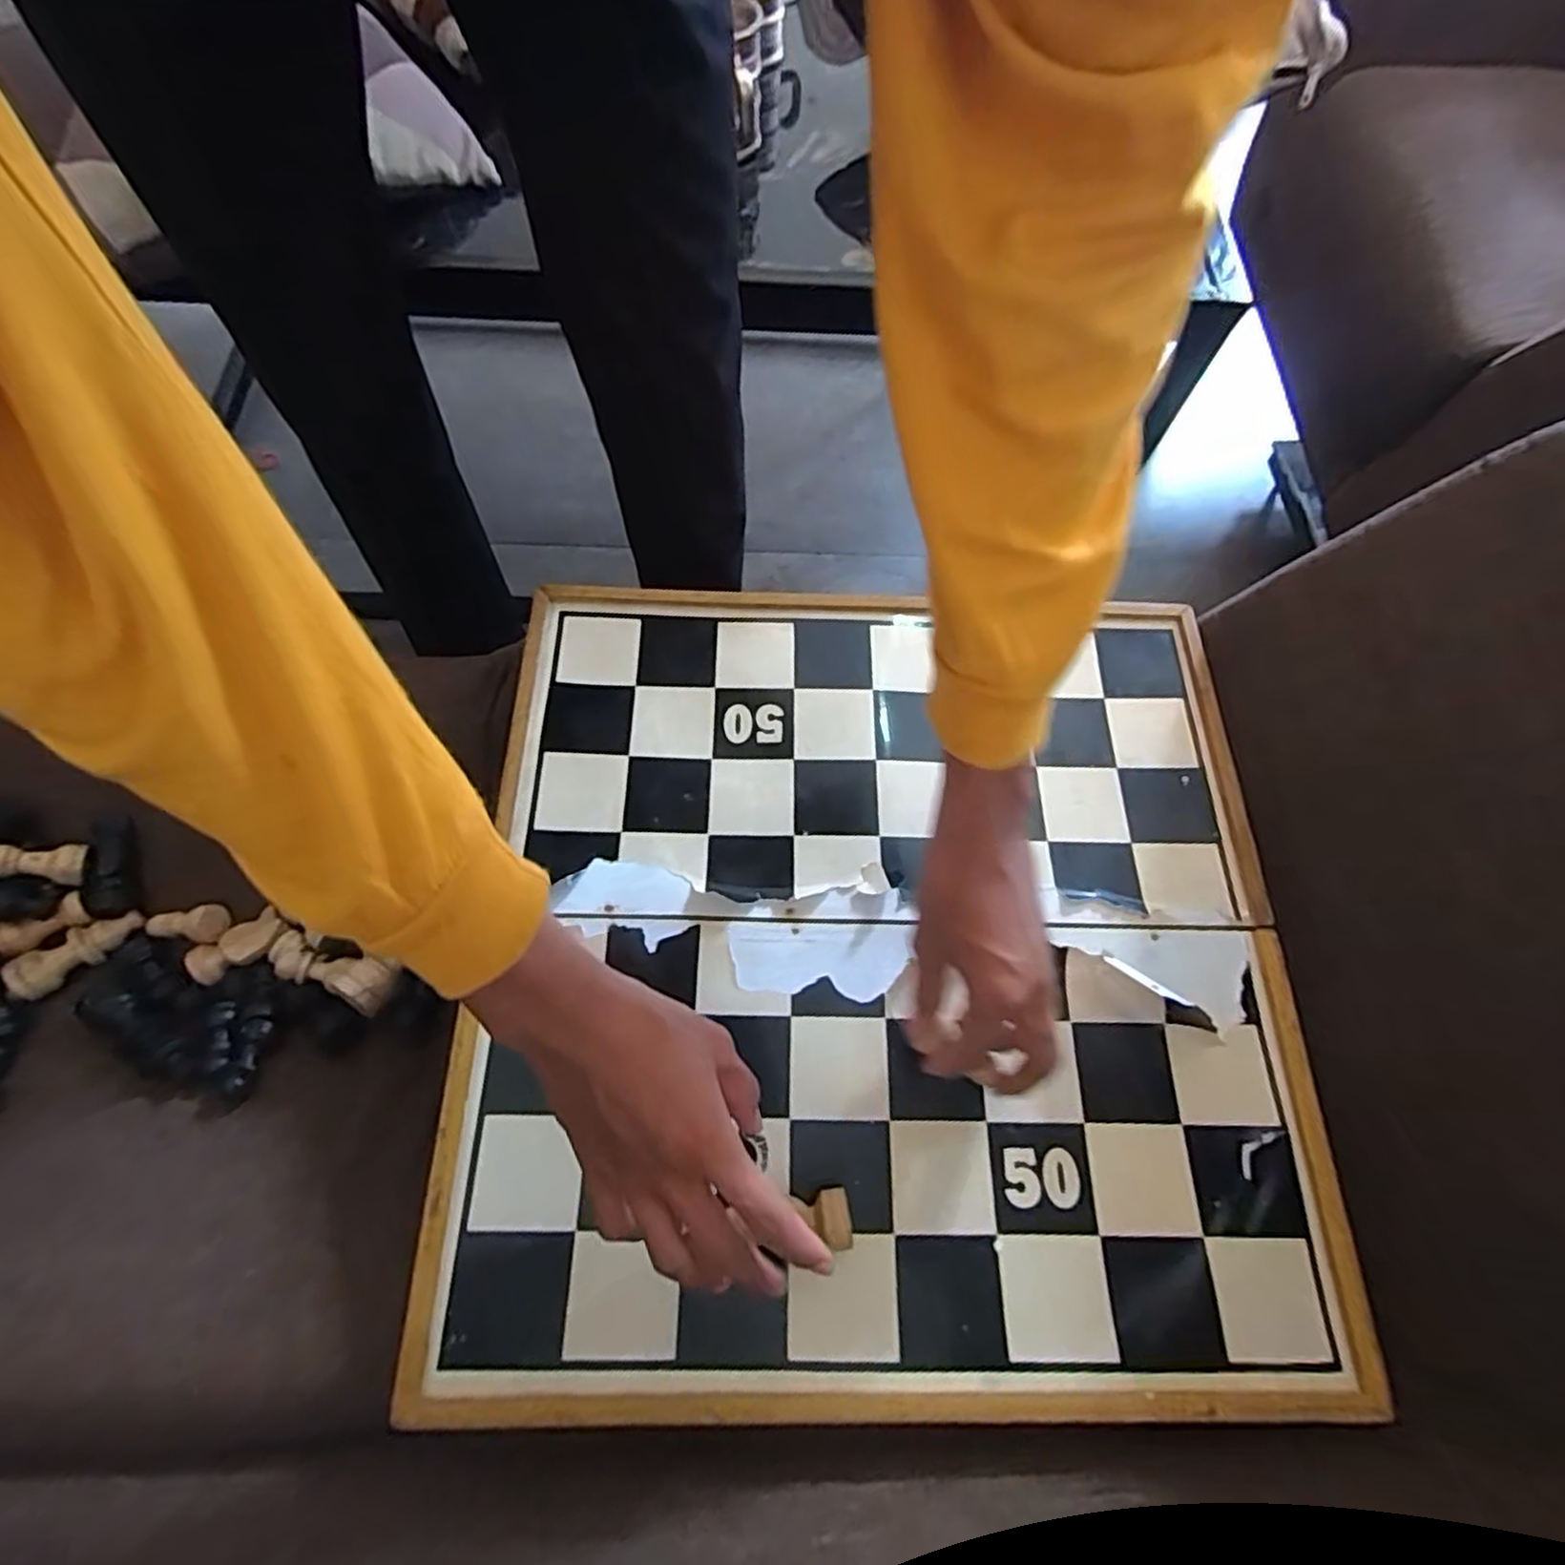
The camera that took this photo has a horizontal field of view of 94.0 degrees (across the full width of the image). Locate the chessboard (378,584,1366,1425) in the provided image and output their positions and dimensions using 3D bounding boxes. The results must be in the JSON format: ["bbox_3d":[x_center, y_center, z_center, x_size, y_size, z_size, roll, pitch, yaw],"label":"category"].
[{"bbox_3d":[0.061,0.091,0.455,0.484,0.019,0.488,2,66,-1],"label":"chessboard"}]

